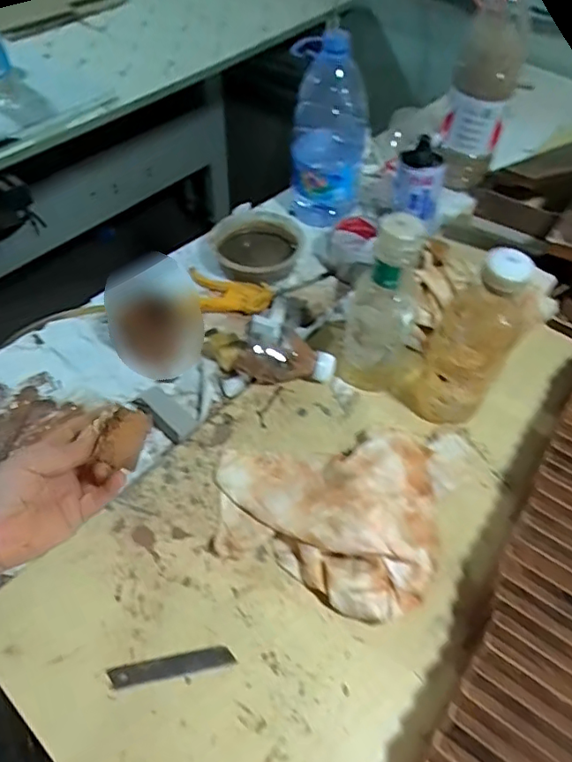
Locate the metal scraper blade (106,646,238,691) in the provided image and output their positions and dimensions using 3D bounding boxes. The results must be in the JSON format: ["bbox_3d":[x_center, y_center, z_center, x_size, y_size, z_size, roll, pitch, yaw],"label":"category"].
[{"bbox_3d":[-0.090,0.229,0.453,0.096,0.004,0.017,-8,57,-8],"label":"metal scraper blade"}]

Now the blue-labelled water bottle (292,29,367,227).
[{"bbox_3d":[0.051,-0.318,0.750,0.106,0.220,0.090,9,52,5],"label":"blue-labelled water bottle"}]

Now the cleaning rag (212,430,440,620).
[{"bbox_3d":[0.038,0.122,0.503,0.204,0.057,0.159,1,52,0],"label":"cleaning rag"}]

